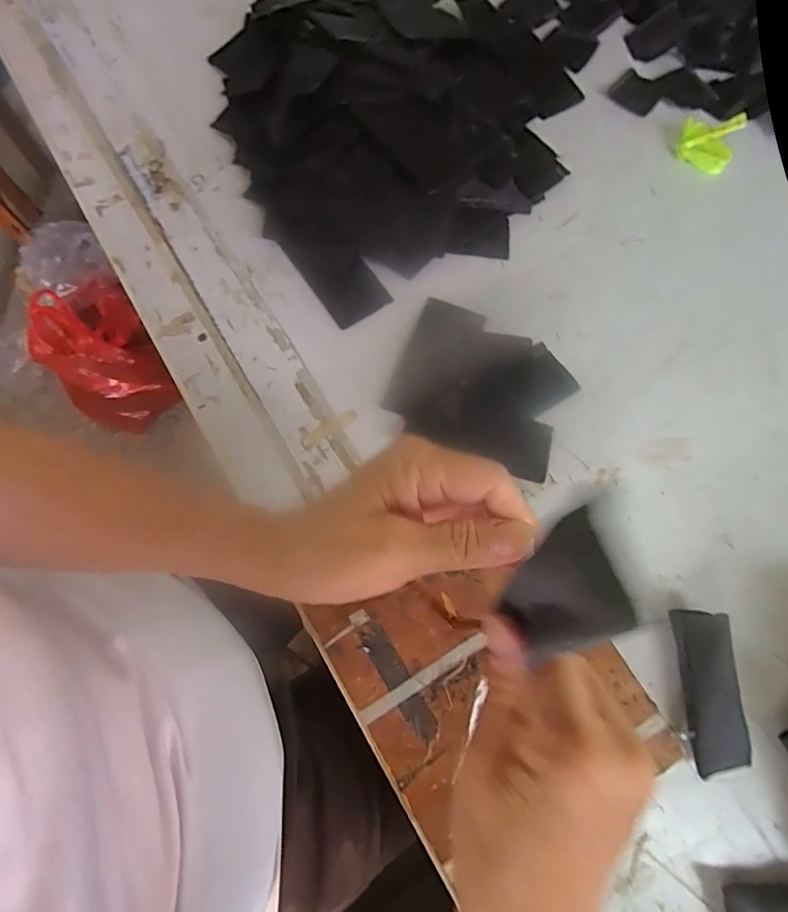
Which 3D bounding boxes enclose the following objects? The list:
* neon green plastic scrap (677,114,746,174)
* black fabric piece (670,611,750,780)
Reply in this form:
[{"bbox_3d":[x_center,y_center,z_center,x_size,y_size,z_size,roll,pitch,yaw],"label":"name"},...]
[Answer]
[{"bbox_3d":[0.306,-0.306,0.468,0.052,0.032,0.045,22,75,5],"label":"neon green plastic scrap"},{"bbox_3d":[0.219,0.163,0.335,0.033,0.030,0.103,-3,74,-3],"label":"black fabric piece"}]

